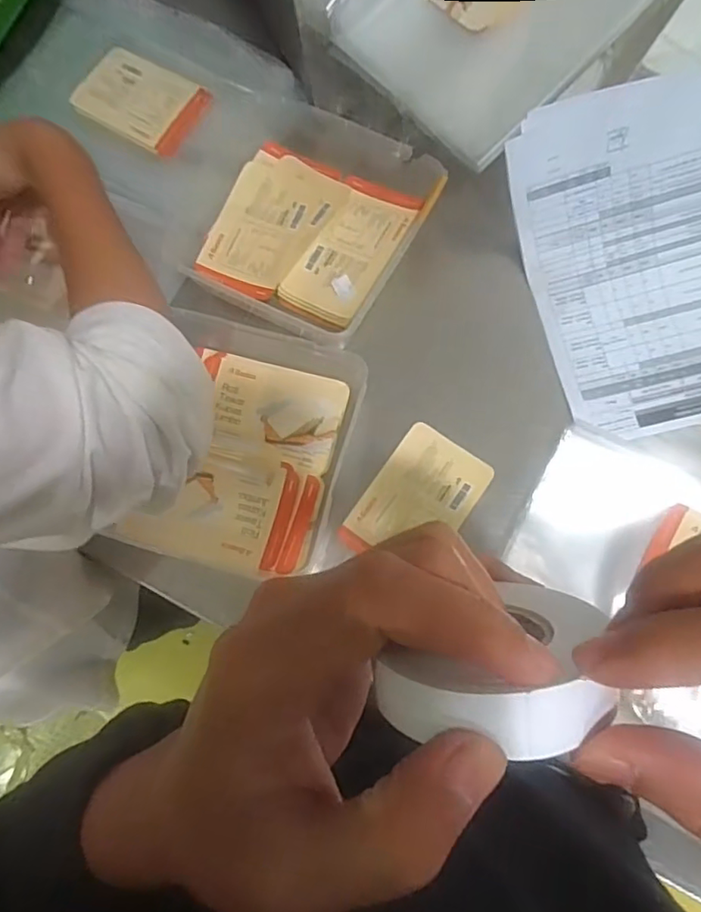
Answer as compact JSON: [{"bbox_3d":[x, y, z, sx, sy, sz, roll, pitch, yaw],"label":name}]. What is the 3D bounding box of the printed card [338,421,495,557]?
[{"bbox_3d":[0.059,0.040,0.510,0.084,0.005,0.126,34,82,10],"label":"printed card"}]

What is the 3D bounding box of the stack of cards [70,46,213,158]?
[{"bbox_3d":[-0.218,-0.369,0.598,0.140,0.008,0.085,34,82,12],"label":"stack of cards"}]

